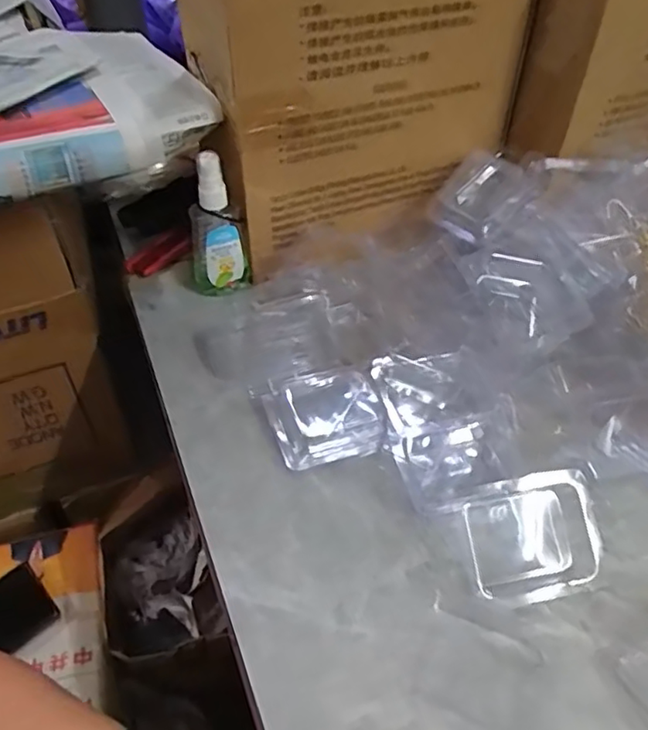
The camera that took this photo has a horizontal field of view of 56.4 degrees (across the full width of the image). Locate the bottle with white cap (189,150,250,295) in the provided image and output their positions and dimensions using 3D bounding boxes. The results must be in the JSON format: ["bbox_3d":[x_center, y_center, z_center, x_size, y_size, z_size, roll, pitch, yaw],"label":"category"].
[{"bbox_3d":[-0.094,-0.121,0.526,0.047,0.131,0.029,-4,47,-6],"label":"bottle with white cap"}]

